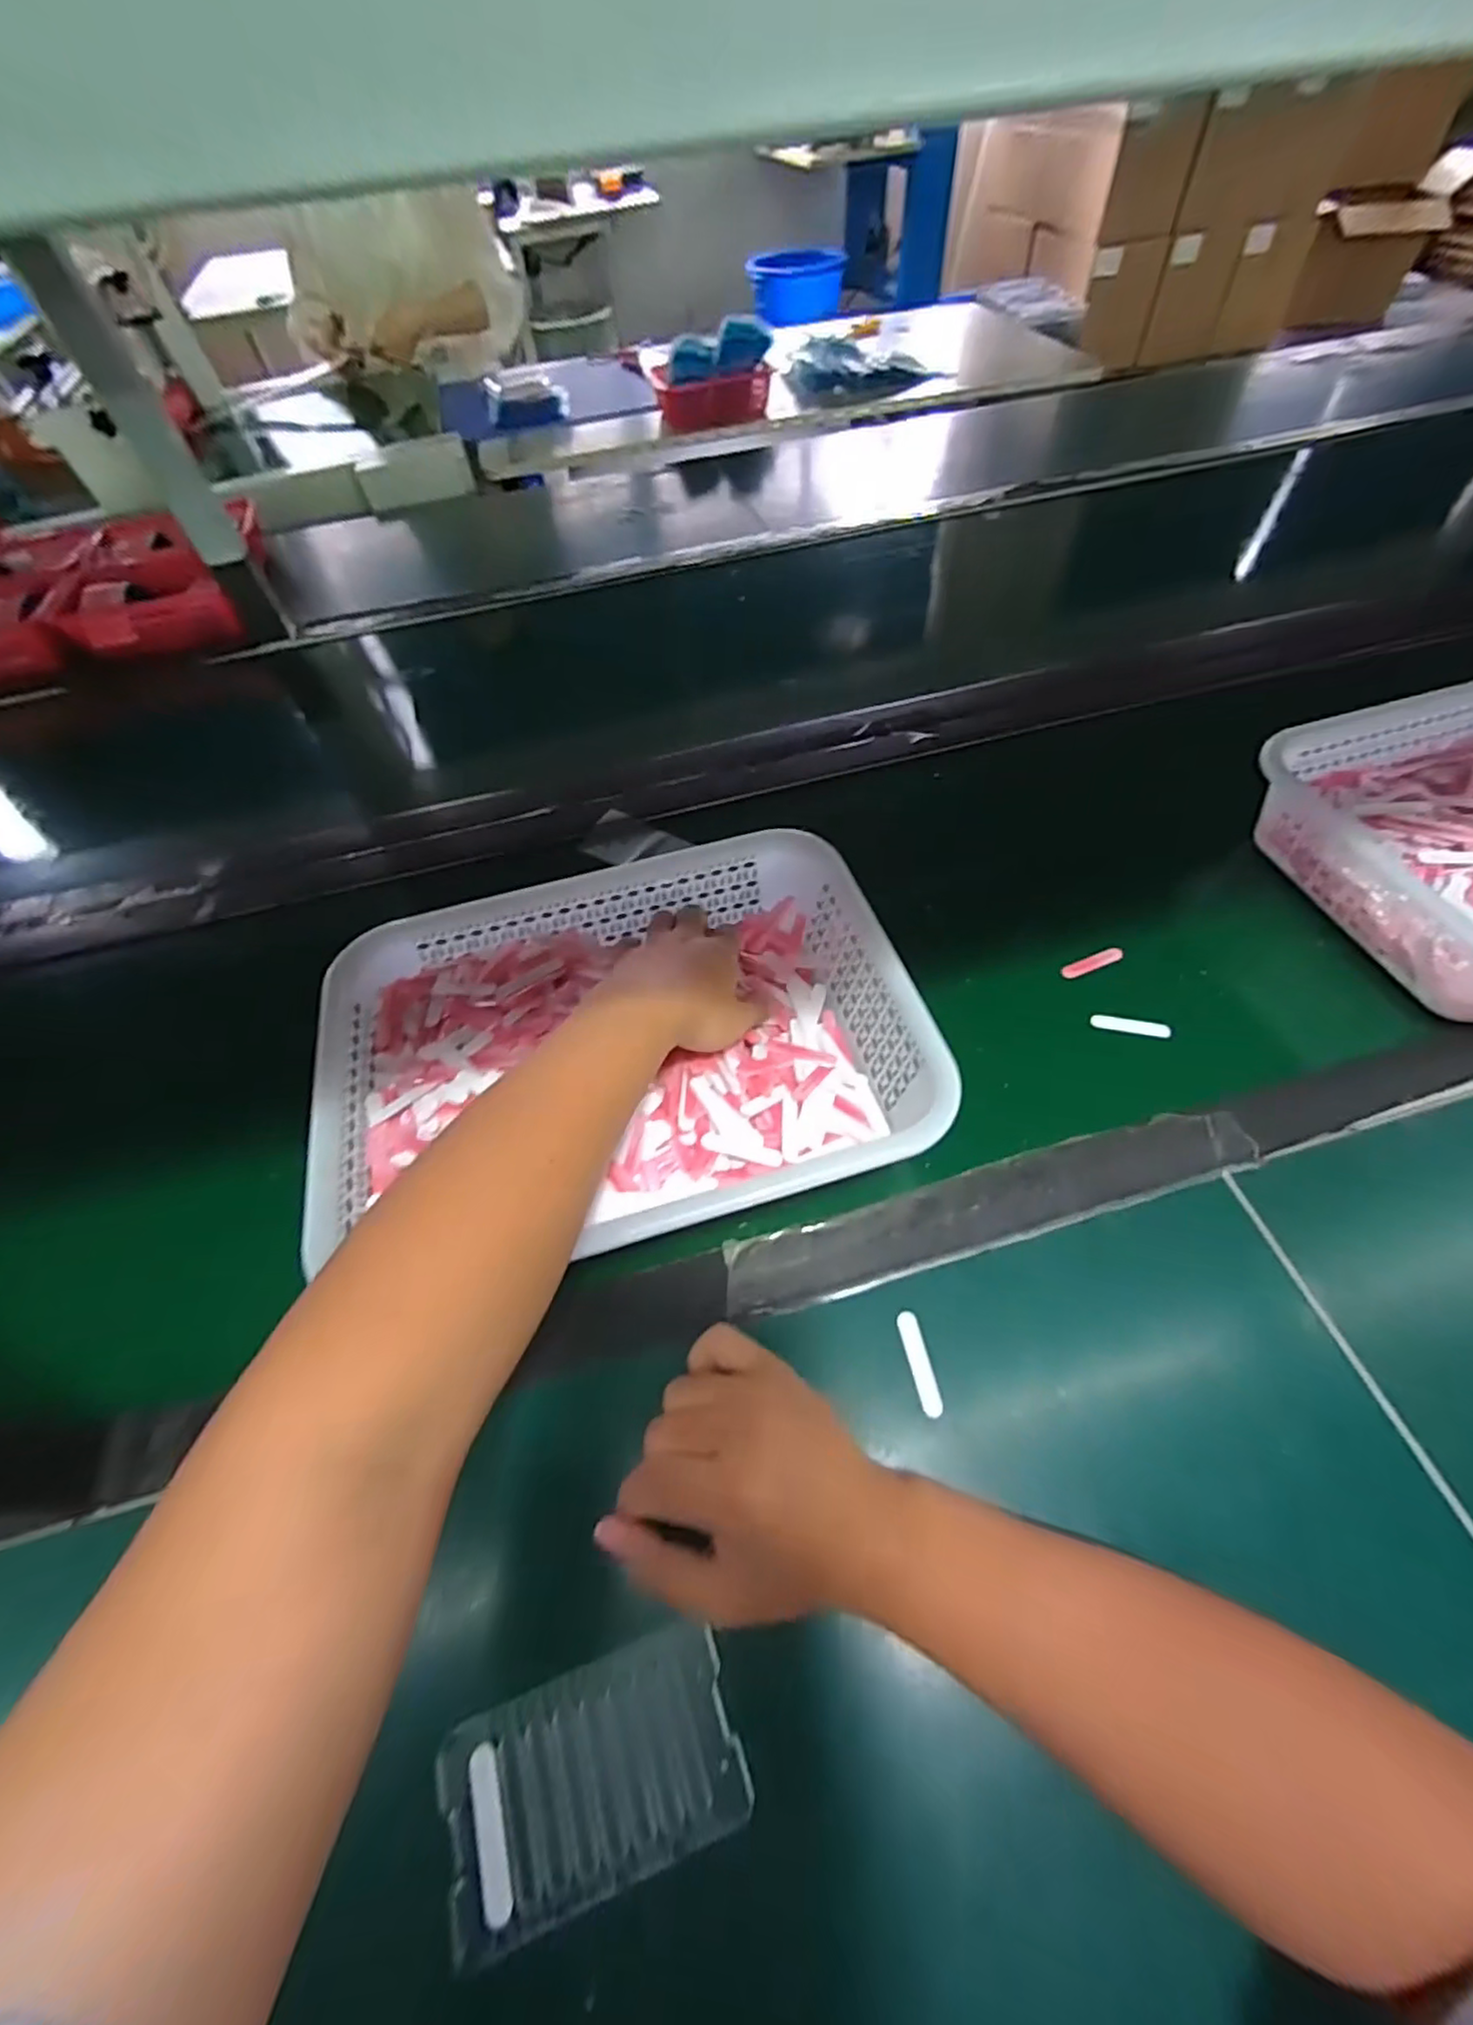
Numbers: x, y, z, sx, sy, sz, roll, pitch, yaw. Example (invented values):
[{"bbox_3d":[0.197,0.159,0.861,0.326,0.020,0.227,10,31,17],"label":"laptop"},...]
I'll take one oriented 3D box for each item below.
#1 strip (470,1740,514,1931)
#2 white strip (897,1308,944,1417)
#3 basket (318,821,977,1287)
[{"bbox_3d":[-0.100,0.334,0.278,0.010,0.004,0.052,-20,60,-8],"label":"strip"},{"bbox_3d":[0.100,0.191,0.372,0.012,0.006,0.052,-13,59,-4],"label":"white strip"},{"bbox_3d":[-0.072,0.024,0.448,0.353,0.078,0.260,-16,60,-6],"label":"basket"}]

